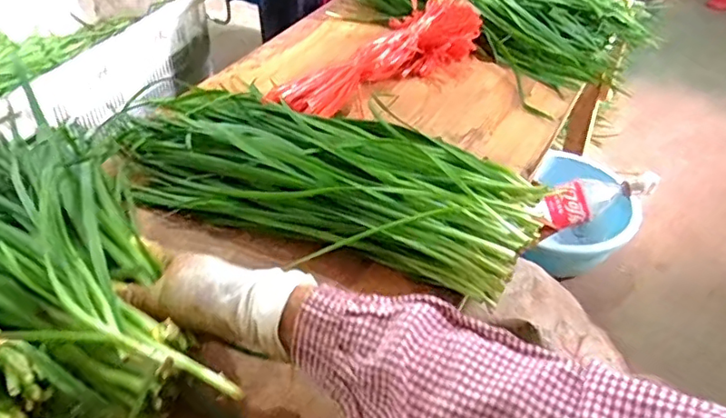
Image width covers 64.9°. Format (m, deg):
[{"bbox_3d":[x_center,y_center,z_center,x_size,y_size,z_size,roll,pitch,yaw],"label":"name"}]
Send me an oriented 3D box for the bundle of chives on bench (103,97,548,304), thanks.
[{"bbox_3d":[-0.068,-0.045,0.589,0.487,0.072,0.169,17,46,15],"label":"bundle of chives on bench"}]

